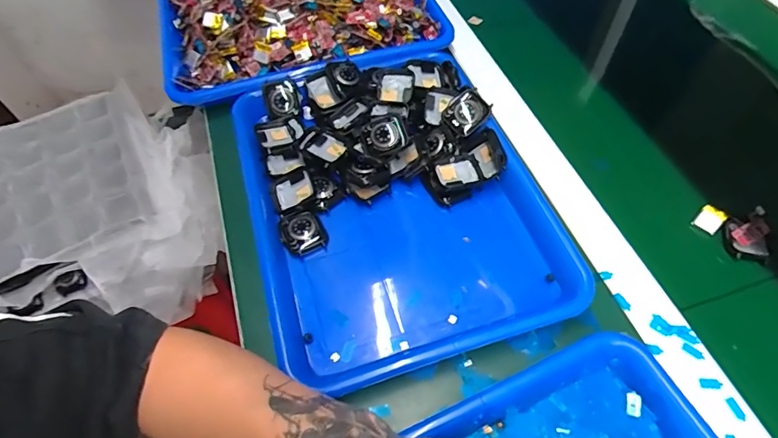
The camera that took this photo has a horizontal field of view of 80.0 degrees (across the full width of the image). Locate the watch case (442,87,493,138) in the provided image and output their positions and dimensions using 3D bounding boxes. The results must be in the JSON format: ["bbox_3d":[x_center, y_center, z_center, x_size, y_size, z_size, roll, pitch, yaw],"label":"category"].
[{"bbox_3d":[0.077,-0.105,0.459,0.036,0.007,0.043,43,95,3],"label":"watch case"}]

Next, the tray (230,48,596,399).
[{"bbox_3d":[-0.001,-0.028,0.434,0.262,0.045,0.332,-16,58,-8],"label":"tray"}]

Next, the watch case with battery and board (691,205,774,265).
[{"bbox_3d":[0.305,0.012,0.414,0.053,0.018,0.047,10,58,9],"label":"watch case with battery and board"}]

